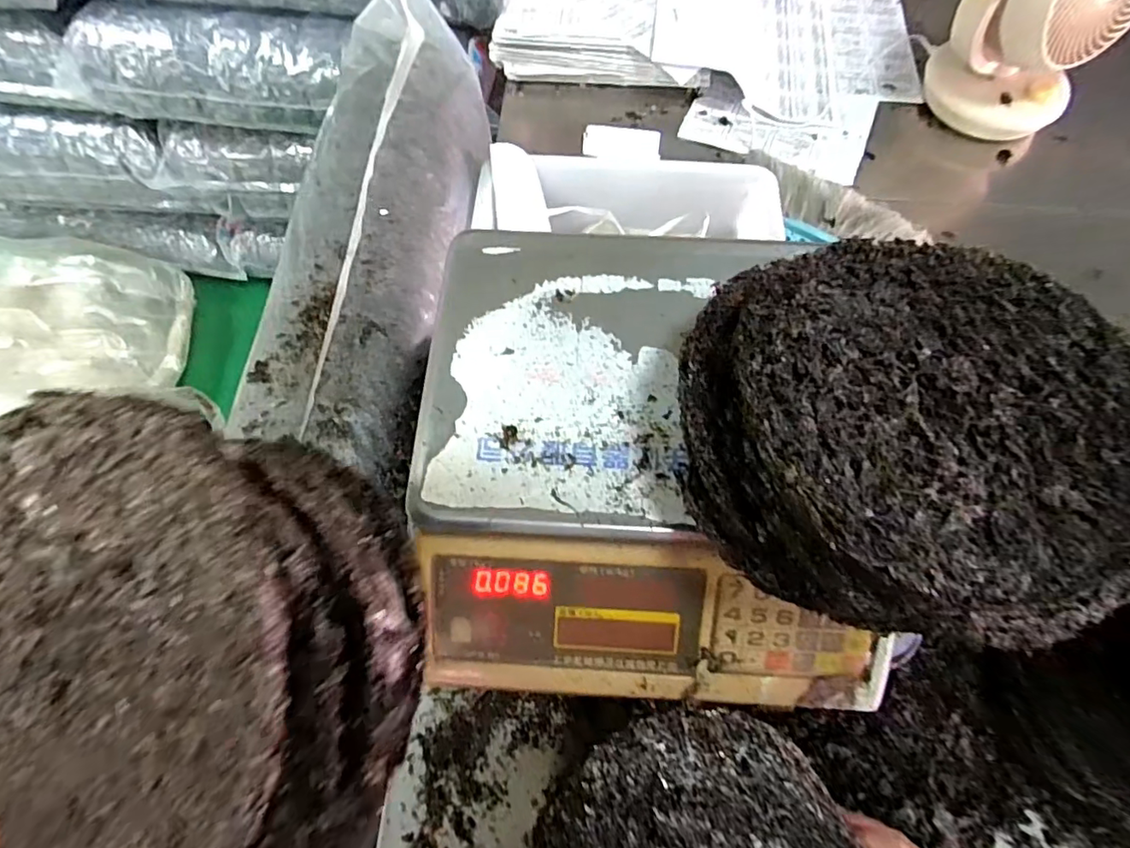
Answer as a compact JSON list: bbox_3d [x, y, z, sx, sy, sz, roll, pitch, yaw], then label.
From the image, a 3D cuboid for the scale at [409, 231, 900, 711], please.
[{"bbox_3d":[0.068,0.028,0.412,0.334,0.114,0.311,3,66,1],"label":"scale"}]

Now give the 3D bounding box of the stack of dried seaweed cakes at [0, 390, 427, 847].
[{"bbox_3d":[-0.164,0.098,0.254,0.217,0.098,0.202,6,87,18],"label":"stack of dried seaweed cakes"}]

